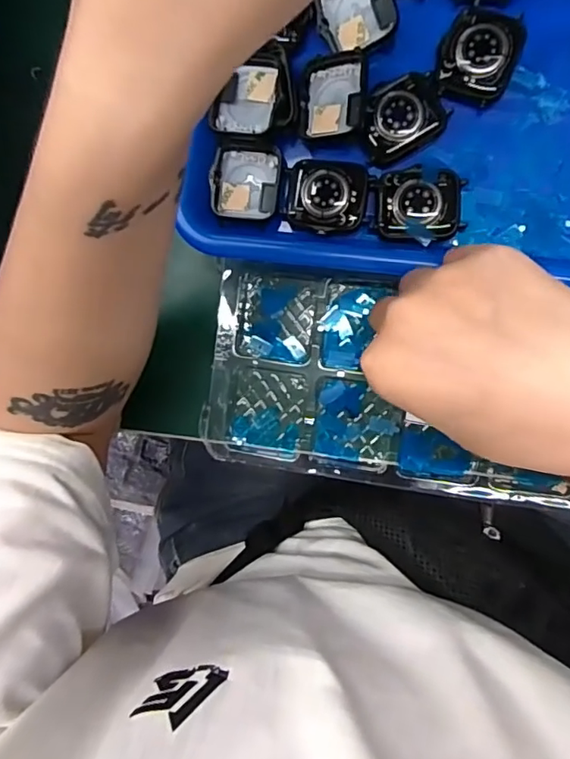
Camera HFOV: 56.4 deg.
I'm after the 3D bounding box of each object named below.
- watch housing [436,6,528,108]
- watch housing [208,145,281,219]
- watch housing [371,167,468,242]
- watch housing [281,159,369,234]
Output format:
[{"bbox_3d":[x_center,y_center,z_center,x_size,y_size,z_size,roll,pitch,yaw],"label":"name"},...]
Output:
[{"bbox_3d":[0.098,-0.164,0.267,0.039,0.009,0.043,18,93,7],"label":"watch housing"},{"bbox_3d":[-0.020,-0.107,0.288,0.037,0.011,0.038,4,91,8],"label":"watch housing"},{"bbox_3d":[0.070,-0.091,0.276,0.045,0.012,0.036,5,91,8],"label":"watch housing"},{"bbox_3d":[0.021,-0.097,0.281,0.042,0.006,0.037,10,92,8],"label":"watch housing"}]

